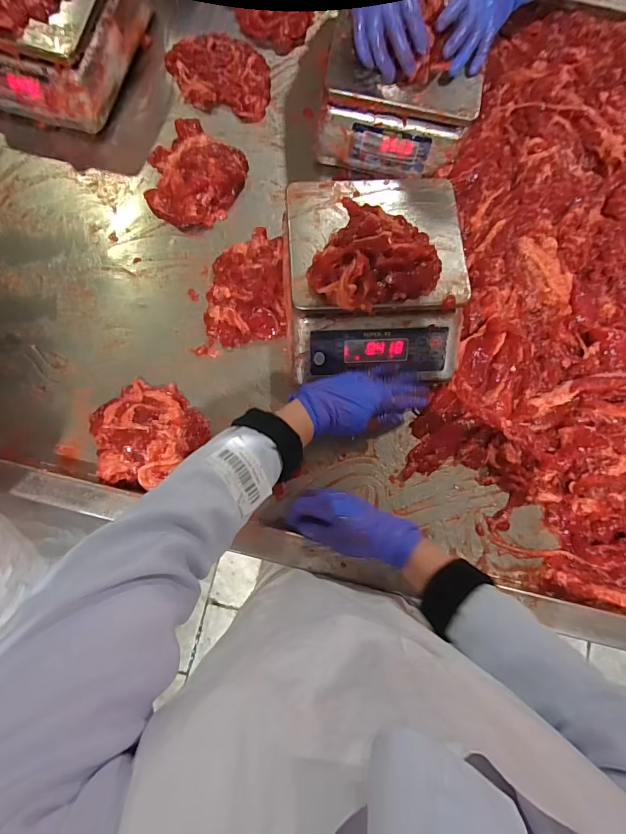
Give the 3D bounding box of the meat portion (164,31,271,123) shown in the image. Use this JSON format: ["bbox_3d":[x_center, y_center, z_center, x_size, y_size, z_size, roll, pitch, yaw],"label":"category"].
[{"bbox_3d":[-0.160,-0.573,0.679,0.176,0.040,0.118,10,79,2],"label":"meat portion"}]

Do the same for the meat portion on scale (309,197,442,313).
[{"bbox_3d":[0.078,-0.189,0.486,0.141,0.046,0.138,0,79,0],"label":"meat portion on scale"}]

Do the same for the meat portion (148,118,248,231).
[{"bbox_3d":[-0.192,-0.382,0.638,0.148,0.031,0.164,31,81,5],"label":"meat portion"}]

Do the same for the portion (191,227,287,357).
[{"bbox_3d":[-0.094,-0.185,0.597,0.120,0.031,0.203,10,79,2],"label":"portion"}]

